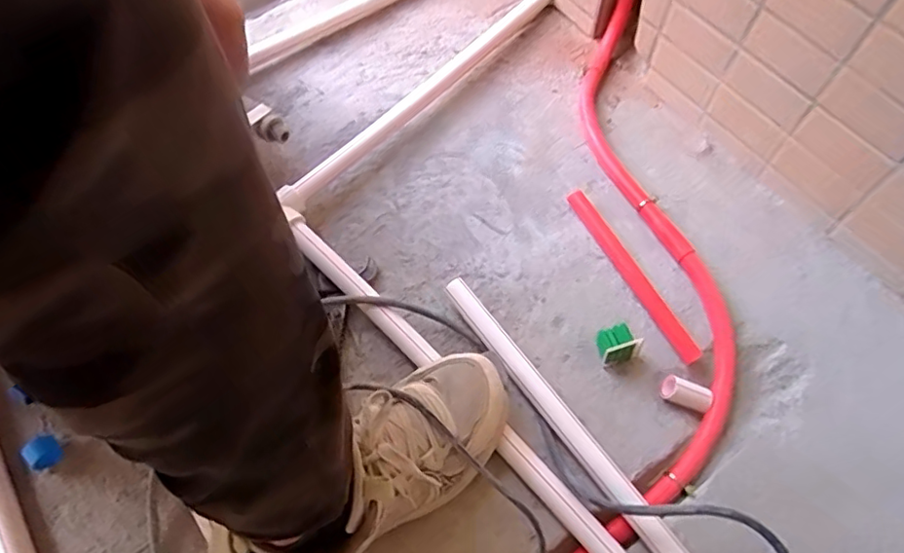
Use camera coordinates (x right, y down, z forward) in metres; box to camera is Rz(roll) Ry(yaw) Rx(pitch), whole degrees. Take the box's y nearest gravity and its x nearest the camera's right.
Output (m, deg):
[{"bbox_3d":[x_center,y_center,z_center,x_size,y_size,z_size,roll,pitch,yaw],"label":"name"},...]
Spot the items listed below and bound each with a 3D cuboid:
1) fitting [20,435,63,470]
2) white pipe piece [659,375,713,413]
[{"bbox_3d":[-0.401,0.174,0.564,0.027,0.025,0.032,-39,68,-18],"label":"fitting"},{"bbox_3d":[0.237,0.119,0.578,0.051,0.019,0.024,21,64,11],"label":"white pipe piece"}]

